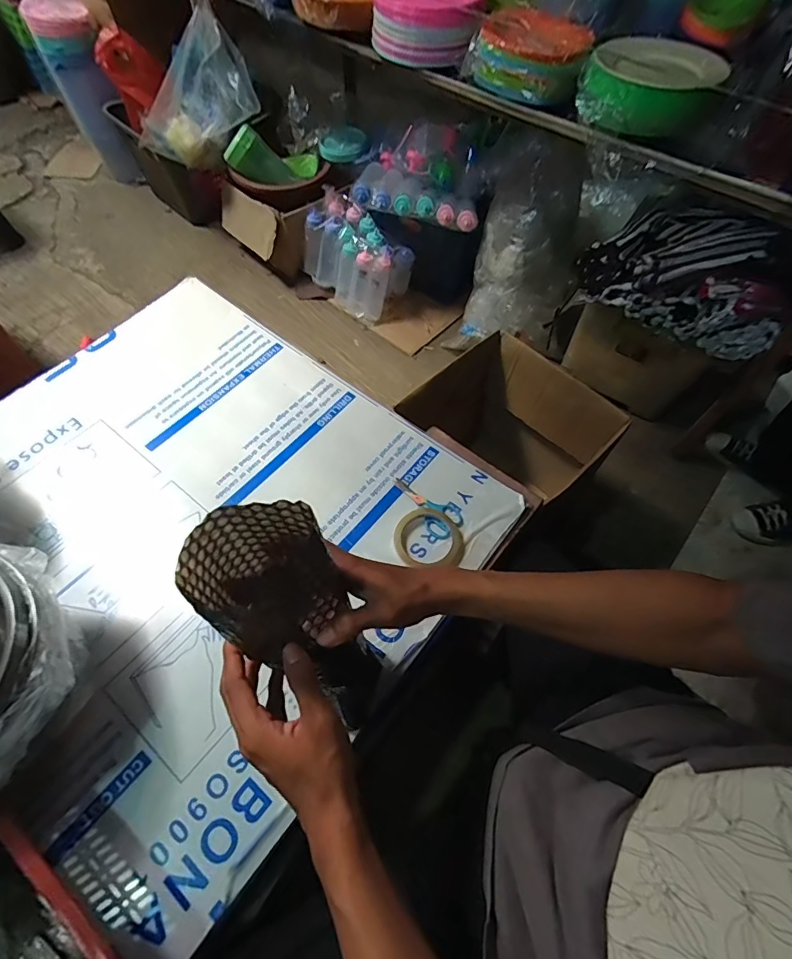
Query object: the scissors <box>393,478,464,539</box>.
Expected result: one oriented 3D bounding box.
[{"bbox_3d":[0.041,0.044,0.721,0.124,0.010,0.056,30,63,13],"label":"scissors"}]

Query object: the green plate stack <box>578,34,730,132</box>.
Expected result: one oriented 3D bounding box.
[{"bbox_3d":[0.476,-0.728,0.868,0.198,0.089,0.222,41,66,18],"label":"green plate stack"}]

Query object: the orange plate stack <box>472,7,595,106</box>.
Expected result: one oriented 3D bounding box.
[{"bbox_3d":[0.269,-0.842,0.938,0.206,0.091,0.221,17,61,6],"label":"orange plate stack"}]

